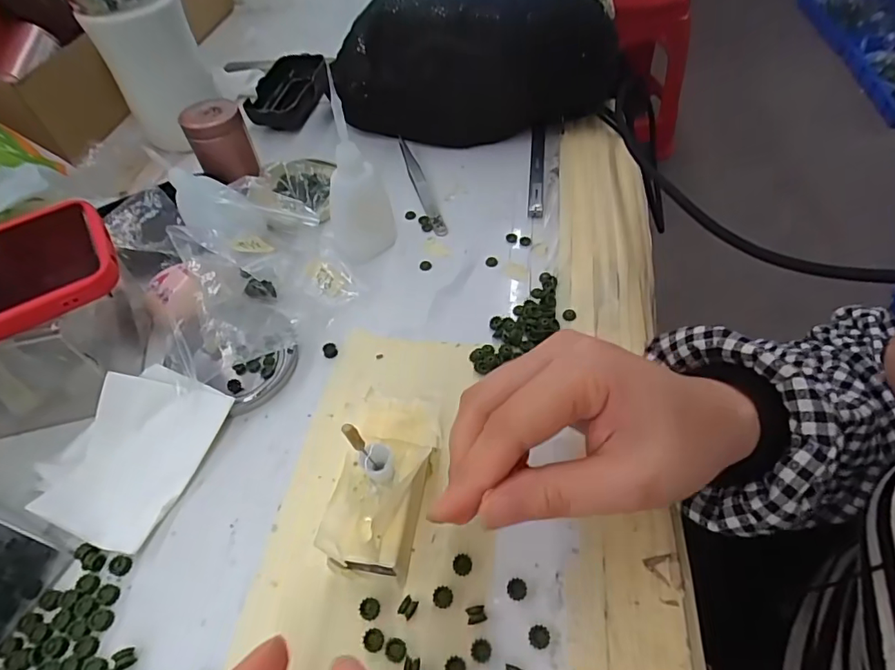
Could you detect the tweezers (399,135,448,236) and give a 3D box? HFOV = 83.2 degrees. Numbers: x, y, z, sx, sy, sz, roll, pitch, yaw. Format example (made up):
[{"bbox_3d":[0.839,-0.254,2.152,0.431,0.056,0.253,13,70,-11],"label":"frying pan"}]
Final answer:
[{"bbox_3d":[-0.023,-0.125,0.411,0.011,0.006,0.125,-15,53,-9],"label":"tweezers"}]

